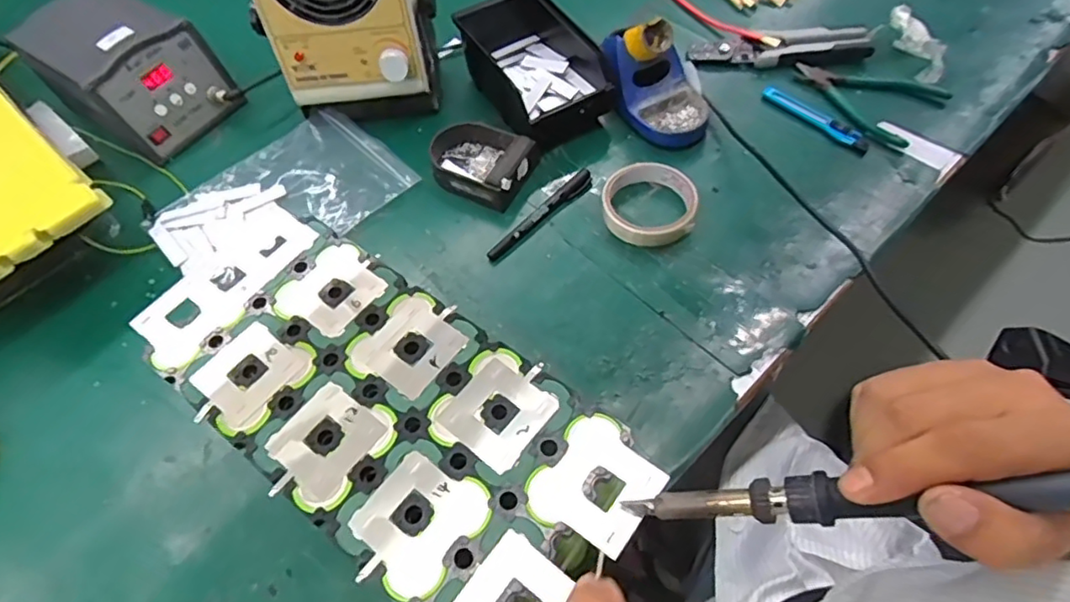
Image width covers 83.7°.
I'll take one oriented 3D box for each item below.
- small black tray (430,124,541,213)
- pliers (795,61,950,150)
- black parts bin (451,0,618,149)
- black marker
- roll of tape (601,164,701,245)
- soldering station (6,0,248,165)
[{"bbox_3d":[-0.063,-0.149,0.608,0.111,0.032,0.082,19,63,13],"label":"small black tray"},{"bbox_3d":[0.372,-0.237,0.664,0.126,0.008,0.147,-36,64,-17],"label":"pliers"},{"bbox_3d":[-0.008,-0.265,0.655,0.122,0.068,0.192,-28,62,-13],"label":"black parts bin"},{"bbox_3d":[0.007,-0.085,0.583,0.018,0.014,0.136,39,69,22],"label":"black marker"},{"bbox_3d":[0.110,-0.097,0.577,0.088,0.025,0.088,-1,60,2],"label":"roll of tape"},{"bbox_3d":[-0.458,-0.263,0.672,0.205,0.101,0.138,33,67,20],"label":"soldering station"}]

